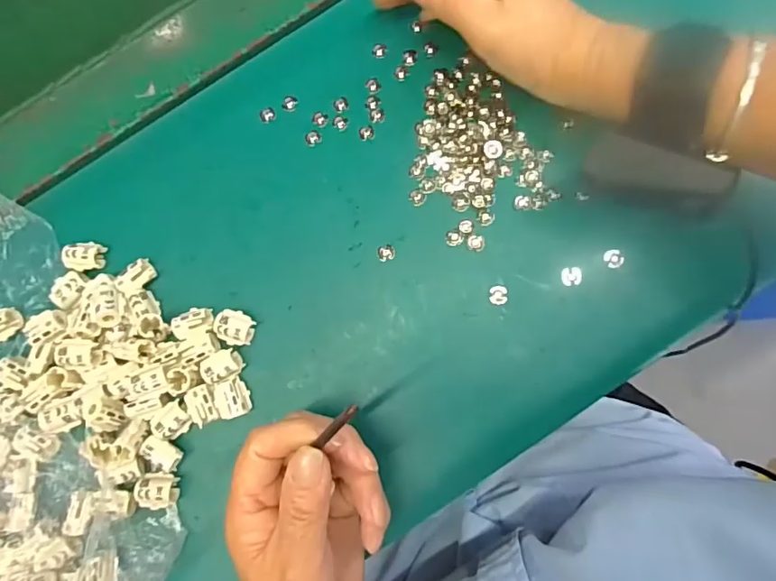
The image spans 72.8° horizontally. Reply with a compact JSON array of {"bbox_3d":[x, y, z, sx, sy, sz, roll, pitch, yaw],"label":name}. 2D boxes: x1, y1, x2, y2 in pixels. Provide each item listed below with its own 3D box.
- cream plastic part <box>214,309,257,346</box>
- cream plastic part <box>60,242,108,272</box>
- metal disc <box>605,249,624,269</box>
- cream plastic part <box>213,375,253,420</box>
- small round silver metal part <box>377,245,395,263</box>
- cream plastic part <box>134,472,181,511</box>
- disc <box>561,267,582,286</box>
[{"bbox_3d":[-0.093,0.023,0.319,0.022,0.012,0.020,13,83,4],"label":"cream plastic part"},{"bbox_3d":[-0.191,-0.022,0.331,0.023,0.010,0.019,1,82,3],"label":"cream plastic part"},{"bbox_3d":[0.136,-0.019,0.316,0.010,0.004,0.011,0,82,3],"label":"metal disc"},{"bbox_3d":[-0.092,0.064,0.312,0.017,0.013,0.022,-24,82,-1],"label":"cream plastic part"},{"bbox_3d":[-0.001,-0.024,0.326,0.011,0.004,0.010,-13,82,1],"label":"small round silver metal part"},{"bbox_3d":[-0.135,0.117,0.307,0.022,0.011,0.020,-10,82,1],"label":"cream plastic part"},{"bbox_3d":[0.111,-0.009,0.316,0.012,0.004,0.011,0,82,3],"label":"disc"}]

